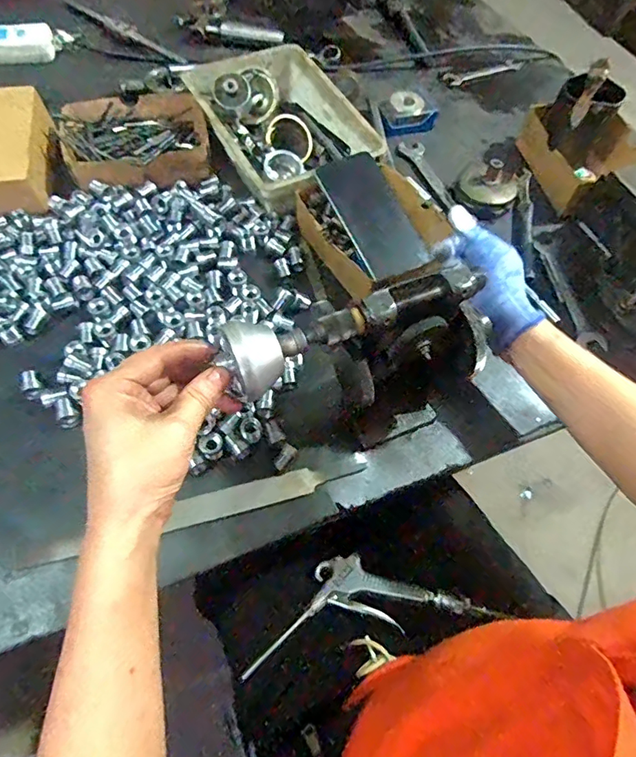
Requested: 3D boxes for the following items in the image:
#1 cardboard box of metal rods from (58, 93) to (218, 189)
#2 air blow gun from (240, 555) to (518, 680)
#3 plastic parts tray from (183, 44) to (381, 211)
[{"bbox_3d":[-0.230,-0.307,0.626,0.178,0.036,0.153,-13,62,-11],"label":"cardboard box of metal rods"},{"bbox_3d":[0.056,0.229,0.518,0.250,0.046,0.094,-8,61,-9],"label":"air blow gun"},{"bbox_3d":[-0.052,-0.330,0.638,0.170,0.066,0.263,-22,64,-16],"label":"plastic parts tray"}]

